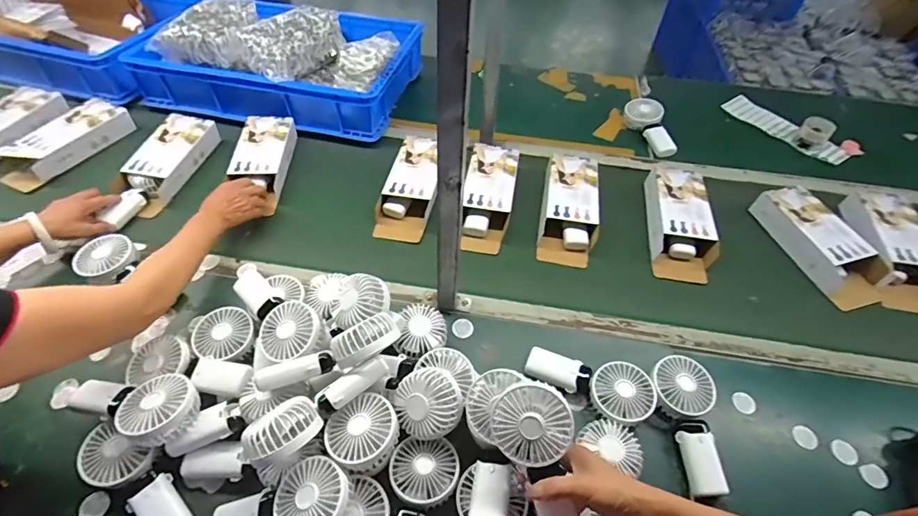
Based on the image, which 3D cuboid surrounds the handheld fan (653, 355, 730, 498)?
[{"bbox_3d":[0.338,0.240,0.657,0.084,0.037,0.190,-3,63,3],"label":"handheld fan"}]

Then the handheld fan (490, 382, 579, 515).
[{"bbox_3d":[0.093,0.225,0.486,0.082,0.035,0.176,-17,86,-9],"label":"handheld fan"}]

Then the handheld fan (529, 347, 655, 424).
[{"bbox_3d":[0.195,0.194,0.684,0.186,0.036,0.086,10,50,14],"label":"handheld fan"}]

